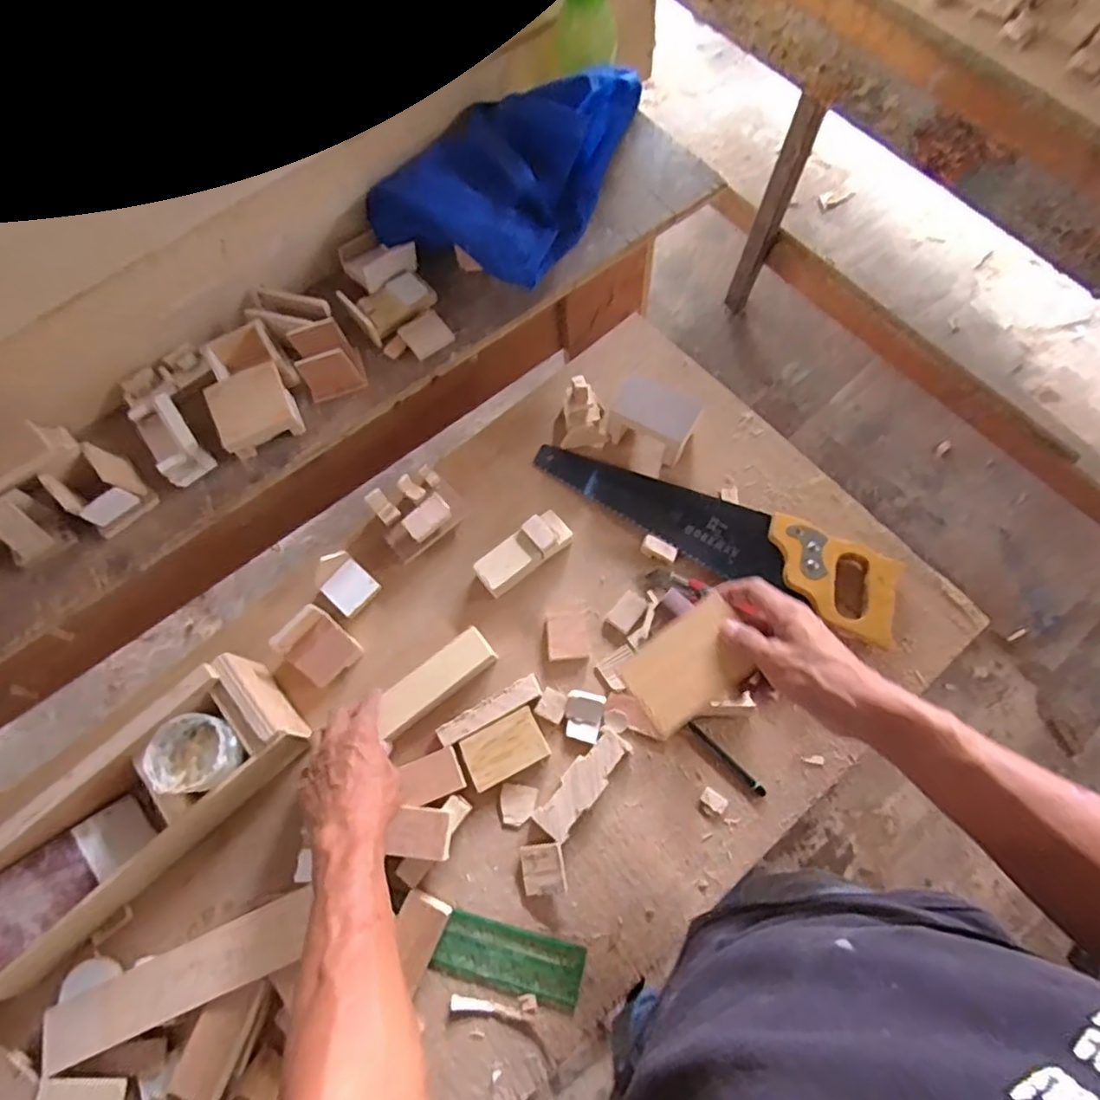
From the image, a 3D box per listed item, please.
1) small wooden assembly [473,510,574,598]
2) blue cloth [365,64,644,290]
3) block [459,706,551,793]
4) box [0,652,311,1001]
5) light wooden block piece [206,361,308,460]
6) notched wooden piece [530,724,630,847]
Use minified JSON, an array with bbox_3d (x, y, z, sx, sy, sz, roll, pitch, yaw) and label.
[{"bbox_3d":[-0.027,0.002,0.668,0.109,0.026,0.043,-40,76,-11],"label":"small wooden assembly"},{"bbox_3d":[-0.068,-0.445,0.729,0.252,0.136,0.213,30,75,14],"label":"blue cloth"},{"bbox_3d":[-0.045,0.193,0.610,0.078,0.012,0.052,-27,71,-6],"label":"block"},{"bbox_3d":[-0.390,0.241,0.566,0.321,0.064,0.123,-41,74,-11],"label":"box"},{"bbox_3d":[-0.327,-0.154,0.695,0.084,0.061,0.078,-27,72,-6],"label":"light wooden block piece"},{"bbox_3d":[0.032,0.221,0.597,0.035,0.012,0.109,38,77,15],"label":"notched wooden piece"}]

